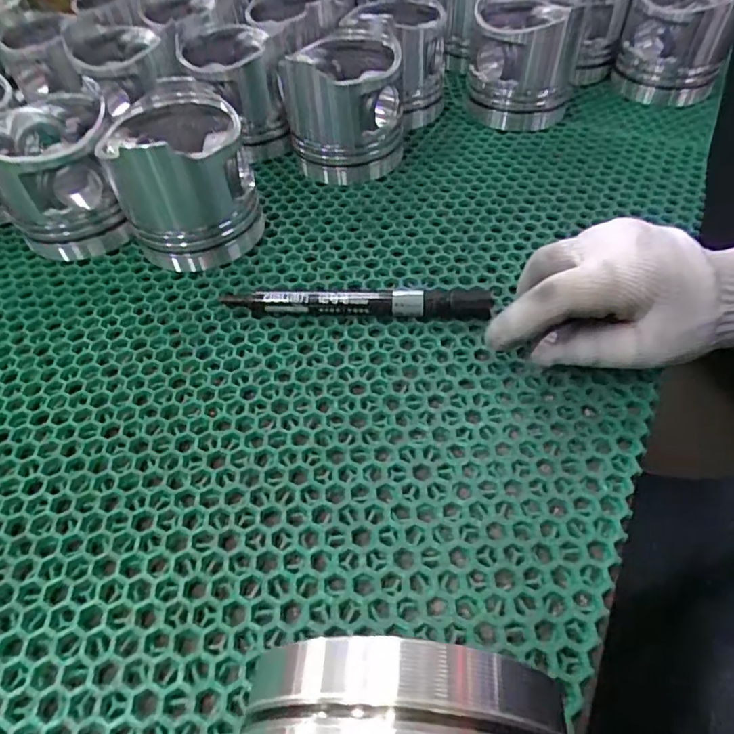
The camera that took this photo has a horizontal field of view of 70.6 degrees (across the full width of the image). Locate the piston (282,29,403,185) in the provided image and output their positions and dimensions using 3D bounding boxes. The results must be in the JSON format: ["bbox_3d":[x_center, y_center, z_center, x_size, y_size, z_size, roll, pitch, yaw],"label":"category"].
[{"bbox_3d":[-0.017,-0.214,0.418,0.085,0.088,0.098,-3,51,1],"label":"piston"}]

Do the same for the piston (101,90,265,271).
[{"bbox_3d":[-0.124,-0.131,0.350,0.085,0.087,0.088,-20,53,-13],"label":"piston"}]

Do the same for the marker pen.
[{"bbox_3d":[-0.005,-0.039,0.314,0.163,0.018,0.016,0,51,3],"label":"marker pen"}]

